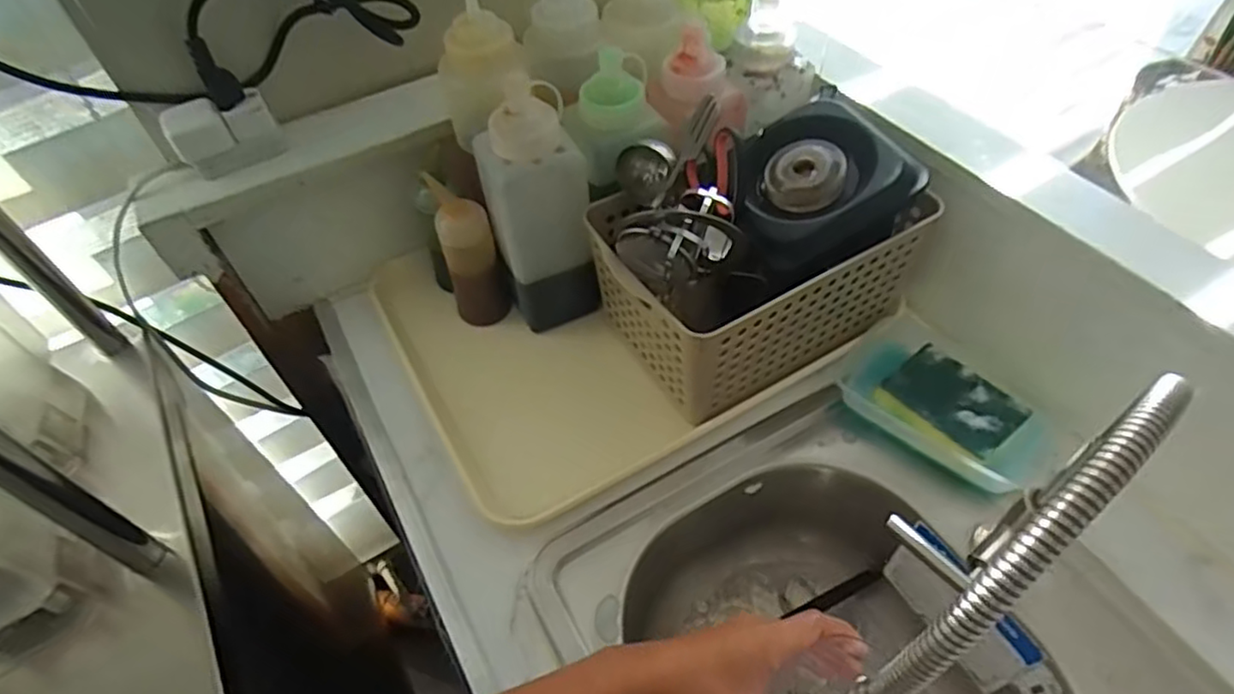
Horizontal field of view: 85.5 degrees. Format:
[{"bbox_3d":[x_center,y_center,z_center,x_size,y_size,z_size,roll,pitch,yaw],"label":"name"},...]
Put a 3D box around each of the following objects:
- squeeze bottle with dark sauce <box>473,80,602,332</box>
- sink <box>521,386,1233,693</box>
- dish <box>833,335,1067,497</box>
[{"bbox_3d":[-0.070,-0.115,0.598,0.084,0.219,0.071,-16,52,-10],"label":"squeeze bottle with dark sauce"},{"bbox_3d":[0.181,0.256,0.519,0.376,0.144,0.370,-27,55,-17],"label":"sink"},{"bbox_3d":[0.272,0.053,0.560,0.088,0.035,0.165,-36,58,-23],"label":"dish"}]

